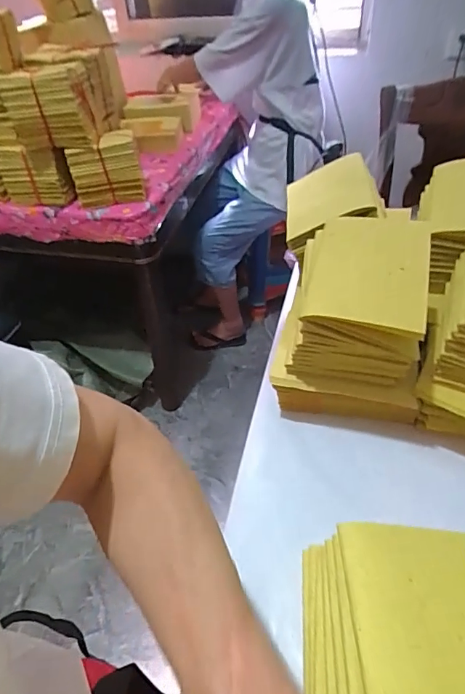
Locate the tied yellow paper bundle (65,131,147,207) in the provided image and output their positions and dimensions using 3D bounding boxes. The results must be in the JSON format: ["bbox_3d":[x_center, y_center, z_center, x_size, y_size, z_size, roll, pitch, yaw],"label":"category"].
[{"bbox_3d":[-0.309,-0.429,1.119,0.169,0.143,0.077,-16,44,-11],"label":"tied yellow paper bundle"}]

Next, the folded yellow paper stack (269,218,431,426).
[{"bbox_3d":[0.142,-0.032,0.520,0.156,0.190,0.186,9,45,14],"label":"folded yellow paper stack"}]

